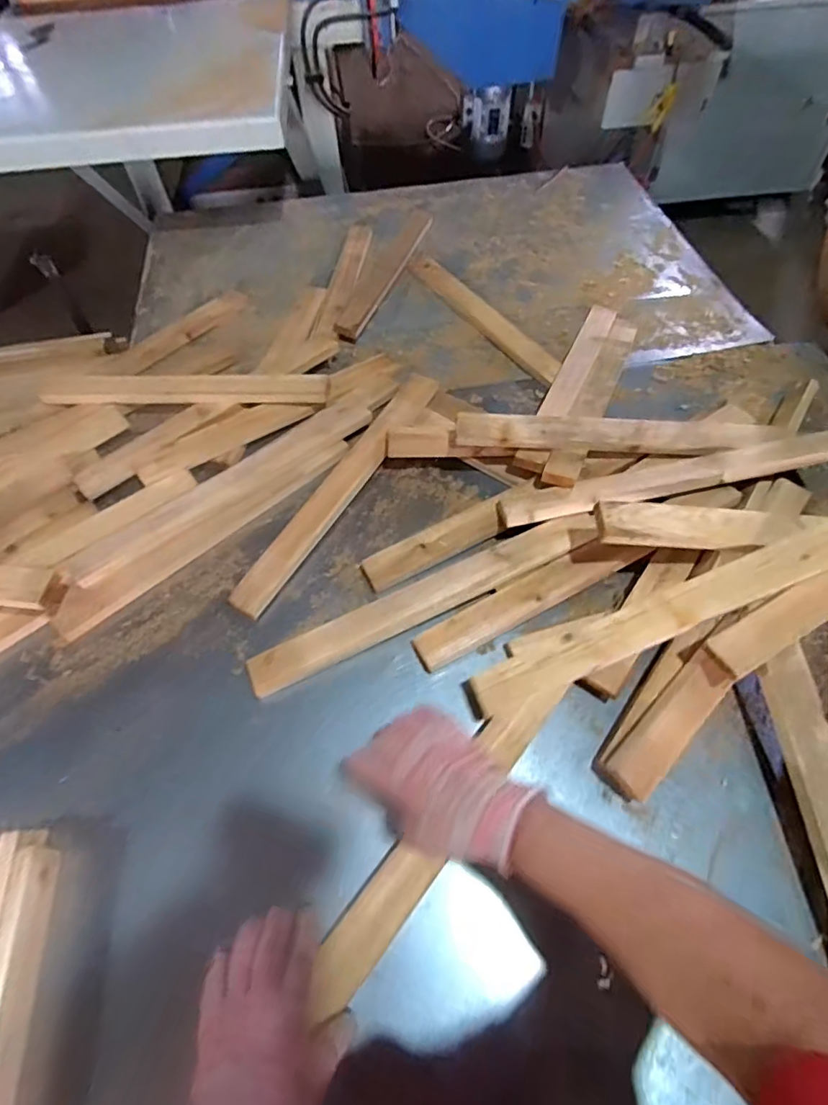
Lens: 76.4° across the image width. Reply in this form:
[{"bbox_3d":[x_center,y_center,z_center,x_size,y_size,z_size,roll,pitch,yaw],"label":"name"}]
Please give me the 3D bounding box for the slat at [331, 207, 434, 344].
[{"bbox_3d":[-0.056,-0.626,1.164,0.064,0.014,0.513,17,58,8],"label":"slat"}]

